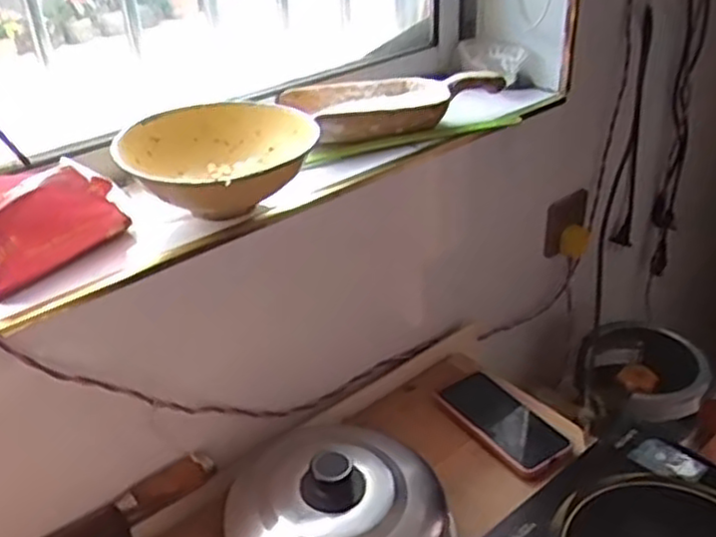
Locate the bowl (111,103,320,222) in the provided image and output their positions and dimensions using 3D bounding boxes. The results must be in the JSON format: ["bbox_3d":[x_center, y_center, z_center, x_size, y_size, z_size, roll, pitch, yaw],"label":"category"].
[{"bbox_3d":[-0.140,-0.099,0.730,0.176,0.073,0.164,-2,31,1],"label":"bowl"}]

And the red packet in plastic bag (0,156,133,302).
[{"bbox_3d":[-0.289,-0.045,0.667,0.072,0.083,0.145,20,38,33],"label":"red packet in plastic bag"}]

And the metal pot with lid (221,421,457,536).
[{"bbox_3d":[-0.014,0.235,0.725,0.203,0.105,0.208,-2,31,1],"label":"metal pot with lid"}]

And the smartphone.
[{"bbox_3d":[0.168,0.171,0.884,0.089,0.015,0.175,-24,37,-31],"label":"smartphone"}]

